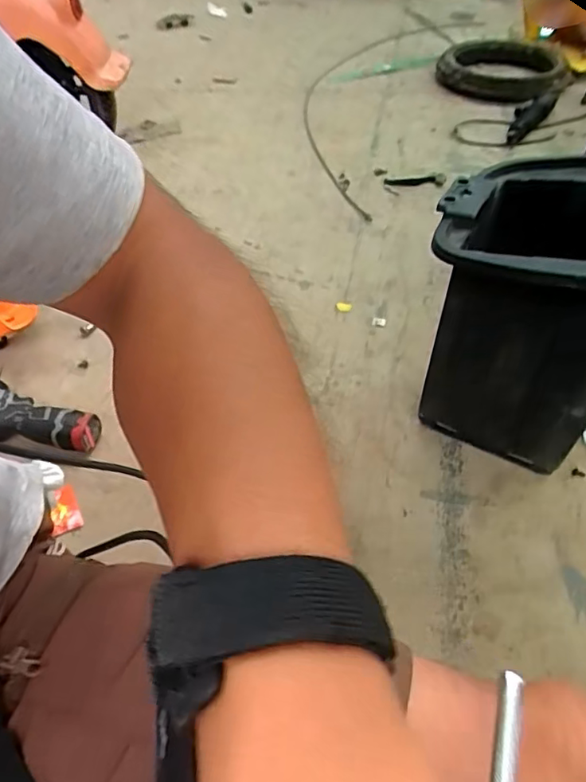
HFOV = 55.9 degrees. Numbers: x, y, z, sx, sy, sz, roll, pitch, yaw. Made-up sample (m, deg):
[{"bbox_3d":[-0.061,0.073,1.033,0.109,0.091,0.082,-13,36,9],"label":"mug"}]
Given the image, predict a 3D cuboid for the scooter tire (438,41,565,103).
[{"bbox_3d":[0.562,-0.872,1.501,0.323,0.062,0.311,12,50,14],"label":"scooter tire"}]

